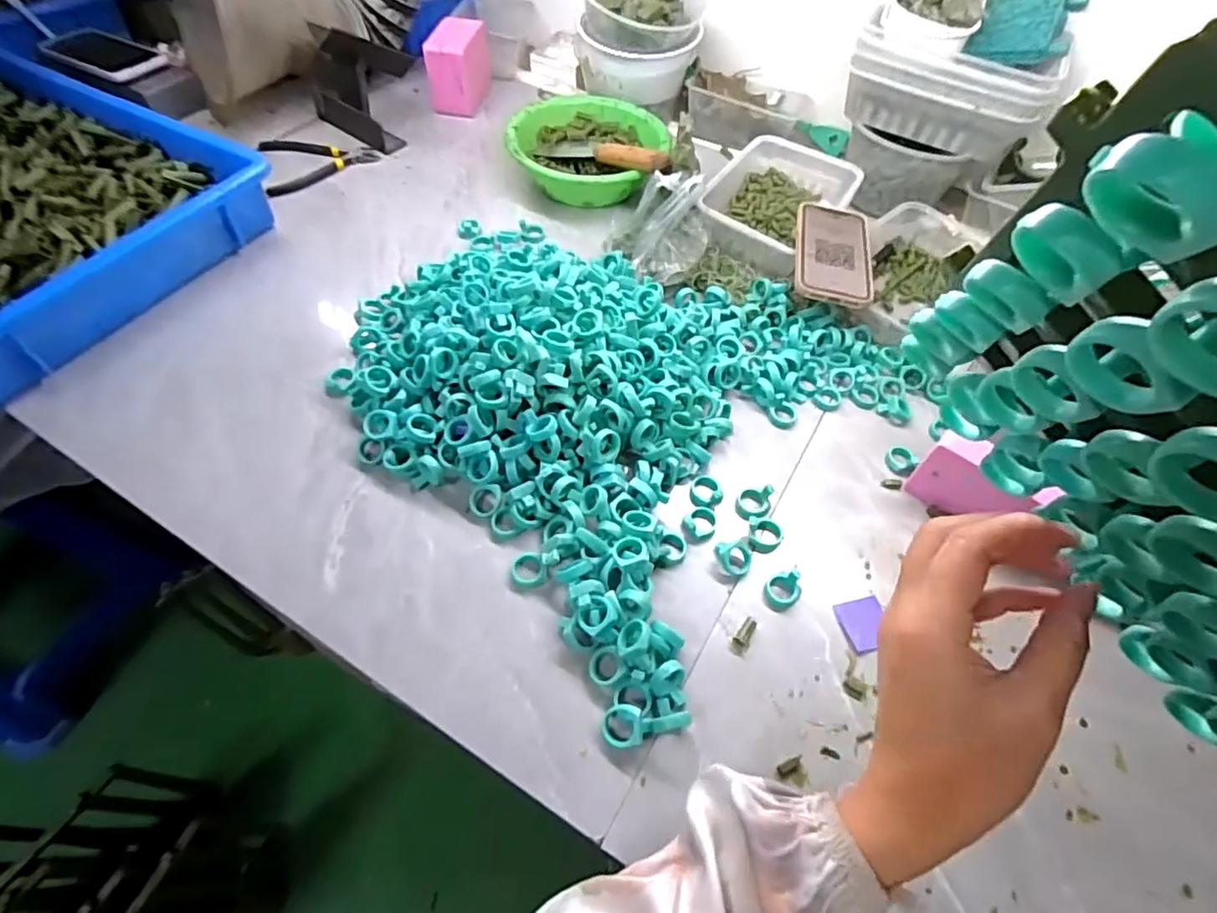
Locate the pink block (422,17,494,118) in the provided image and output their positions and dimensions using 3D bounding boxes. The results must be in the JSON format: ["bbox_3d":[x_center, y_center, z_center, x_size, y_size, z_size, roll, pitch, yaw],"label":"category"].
[{"bbox_3d":[-0.214,-0.563,0.866,0.067,0.086,0.107,8,55,3],"label":"pink block"}]

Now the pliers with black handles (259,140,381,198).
[{"bbox_3d":[-0.375,-0.388,0.785,0.138,0.009,0.136,-18,58,-15],"label":"pliers with black handles"}]

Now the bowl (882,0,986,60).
[{"bbox_3d":[0.363,-0.499,0.660,0.100,0.064,0.106,24,57,13],"label":"bowl"}]

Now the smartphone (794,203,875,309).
[{"bbox_3d":[0.241,-0.218,0.643,0.079,0.014,0.148,10,55,4],"label":"smartphone"}]

